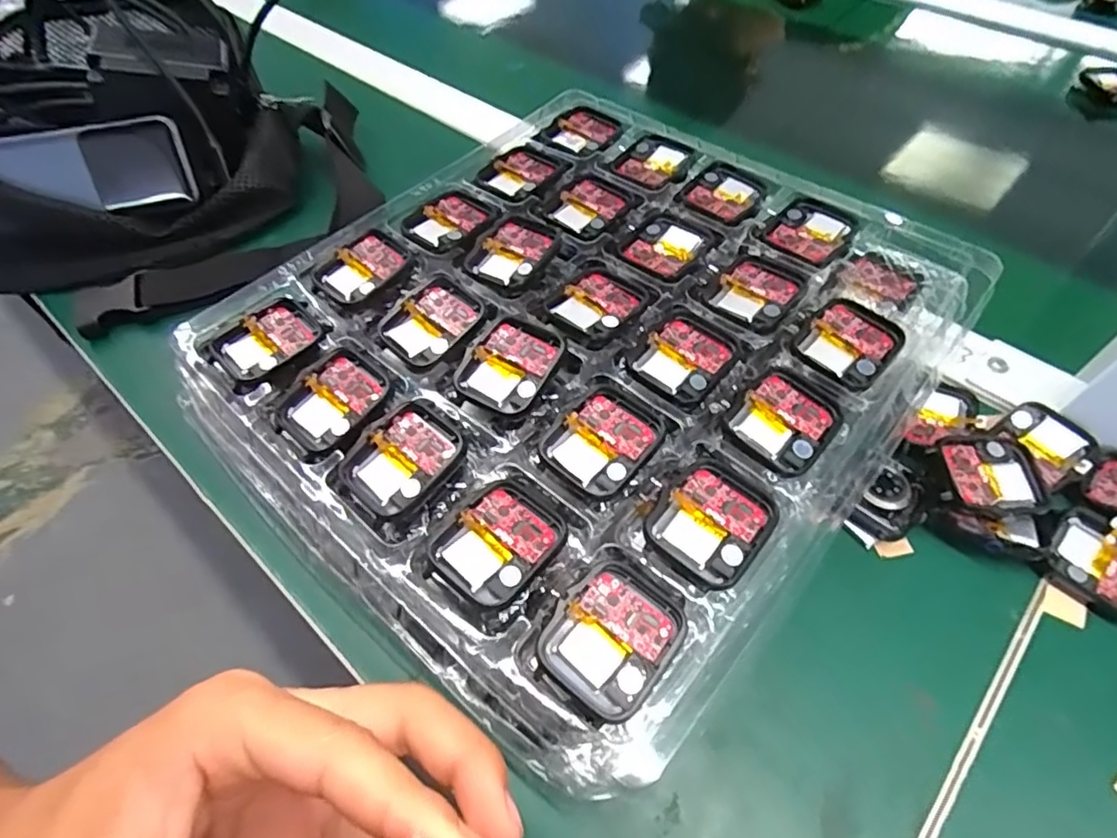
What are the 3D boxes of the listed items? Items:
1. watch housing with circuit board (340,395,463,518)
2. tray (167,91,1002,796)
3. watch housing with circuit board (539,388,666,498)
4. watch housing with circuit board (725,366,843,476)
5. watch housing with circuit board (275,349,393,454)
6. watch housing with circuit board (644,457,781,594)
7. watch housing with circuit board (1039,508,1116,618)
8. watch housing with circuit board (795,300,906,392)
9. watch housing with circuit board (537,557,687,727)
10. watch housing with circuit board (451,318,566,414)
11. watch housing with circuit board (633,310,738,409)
[{"bbox_3d":[-0.059,0.013,0.231,0.035,0.005,0.045,39,64,25],"label":"watch housing with circuit board"},{"bbox_3d":[0.018,-0.044,0.282,0.264,0.037,0.304,36,63,24],"label":"tray"},{"bbox_3d":[0.018,0.008,0.233,0.043,0.004,0.036,-38,62,-22],"label":"watch housing with circuit board"},{"bbox_3d":[0.091,0.000,0.240,0.041,0.006,0.037,-39,63,-23],"label":"watch housing with circuit board"},{"bbox_3d":[-0.093,-0.008,0.246,0.044,0.006,0.036,-36,61,-22],"label":"watch housing with circuit board"},{"bbox_3d":[0.056,0.037,0.218,0.044,0.005,0.039,-38,62,-23],"label":"watch housing with circuit board"},{"bbox_3d":[0.230,0.061,0.252,0.037,0.013,0.042,-38,62,-23],"label":"watch housing with circuit board"},{"bbox_3d":[0.128,-0.033,0.263,0.042,0.007,0.036,-38,62,-23],"label":"watch housing with circuit board"},{"bbox_3d":[0.018,0.070,0.195,0.038,0.008,0.046,37,63,24],"label":"watch housing with circuit board"},{"bbox_3d":[-0.020,-0.024,0.252,0.037,0.007,0.038,23,59,17],"label":"watch housing with circuit board"},{"bbox_3d":[0.054,-0.026,0.257,0.034,0.004,0.042,34,63,23],"label":"watch housing with circuit board"}]

